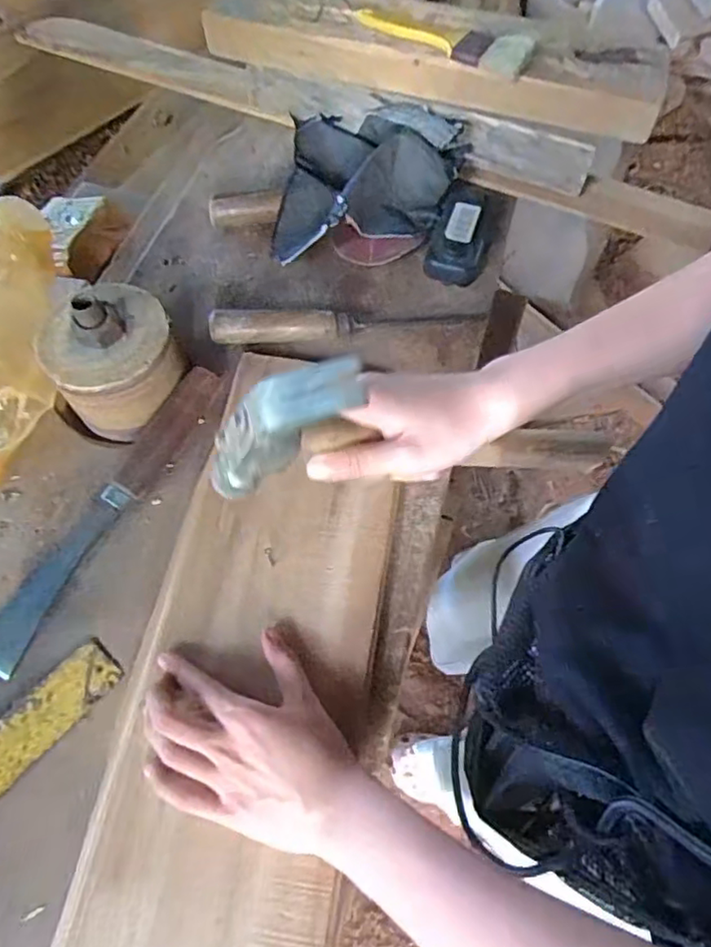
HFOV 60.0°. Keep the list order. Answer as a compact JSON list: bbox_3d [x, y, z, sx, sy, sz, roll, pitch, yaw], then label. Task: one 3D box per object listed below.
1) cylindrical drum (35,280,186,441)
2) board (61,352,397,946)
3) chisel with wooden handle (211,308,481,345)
[{"bbox_3d":[-0.192,-0.096,0.490,0.099,0.094,0.100,-24,64,-12],"label":"cylindrical drum"},{"bbox_3d":[-0.071,0.153,0.401,0.147,0.025,0.518,7,64,4],"label":"board"},{"bbox_3d":[-0.008,-0.141,0.554,0.239,0.025,0.026,-7,62,-3],"label":"chisel with wooden handle"}]

